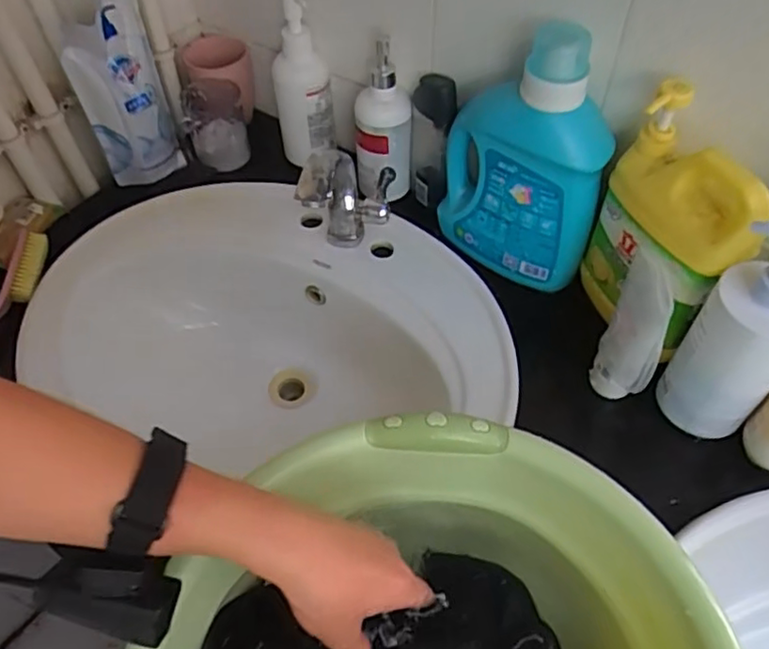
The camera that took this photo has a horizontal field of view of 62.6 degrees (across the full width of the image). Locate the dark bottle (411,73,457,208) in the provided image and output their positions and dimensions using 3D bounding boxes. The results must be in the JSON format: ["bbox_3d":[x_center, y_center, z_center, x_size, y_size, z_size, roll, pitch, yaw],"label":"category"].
[{"bbox_3d":[0.054,-0.212,0.752,0.050,0.169,0.039,9,53,8],"label":"dark bottle"}]

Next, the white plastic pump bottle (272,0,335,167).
[{"bbox_3d":[-0.109,-0.316,0.805,0.066,0.208,0.072,-14,53,-9],"label":"white plastic pump bottle"}]

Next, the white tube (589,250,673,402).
[{"bbox_3d":[0.235,0.008,0.593,0.049,0.157,0.065,20,55,16],"label":"white tube"}]

